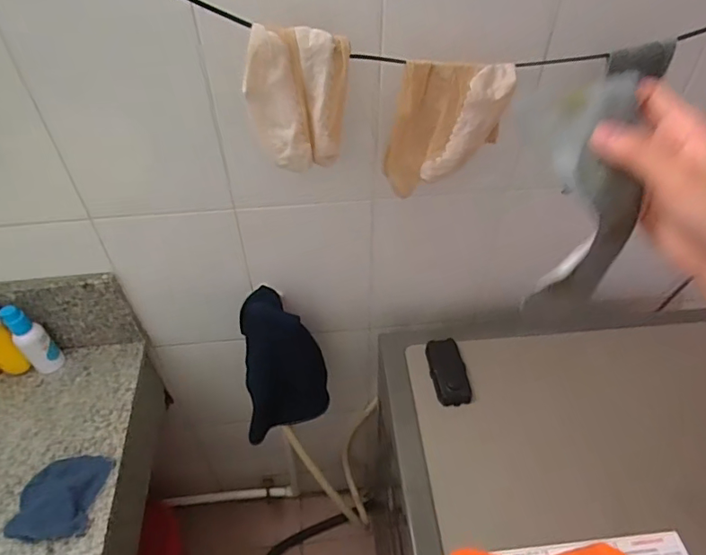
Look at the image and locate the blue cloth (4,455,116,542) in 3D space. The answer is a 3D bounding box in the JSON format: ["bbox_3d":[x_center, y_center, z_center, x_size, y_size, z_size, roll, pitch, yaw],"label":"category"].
[{"bbox_3d":[-0.397,0.296,0.682,0.108,0.020,0.111,3,46,3],"label":"blue cloth"}]

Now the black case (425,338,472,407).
[{"bbox_3d":[0.143,0.140,0.761,0.052,0.023,0.104,-5,46,-5],"label":"black case"}]

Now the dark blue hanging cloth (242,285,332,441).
[{"bbox_3d":[-0.123,0.142,0.843,0.144,0.255,0.090,-15,26,-14],"label":"dark blue hanging cloth"}]

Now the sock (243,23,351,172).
[{"bbox_3d":[-0.059,-0.181,0.525,0.109,0.133,0.040,-2,46,-2],"label":"sock"}]

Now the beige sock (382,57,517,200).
[{"bbox_3d":[0.108,-0.166,0.574,0.127,0.146,0.030,-5,46,-5],"label":"beige sock"}]

